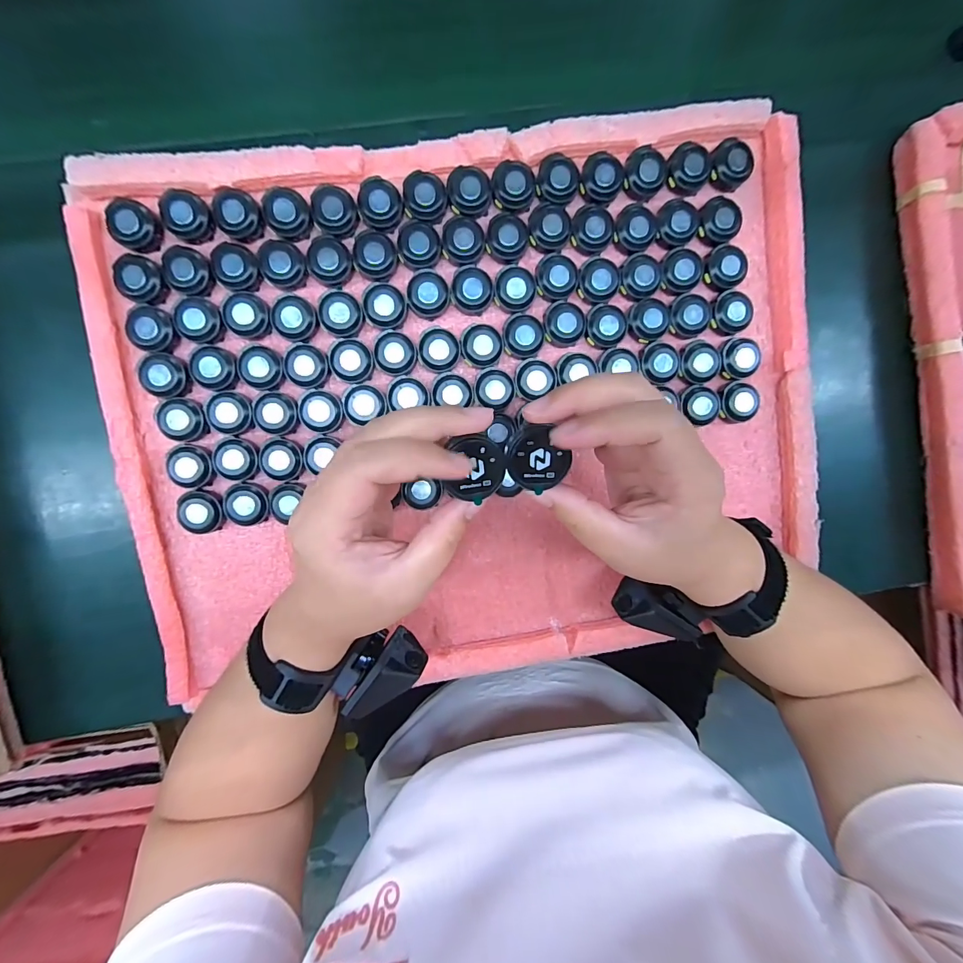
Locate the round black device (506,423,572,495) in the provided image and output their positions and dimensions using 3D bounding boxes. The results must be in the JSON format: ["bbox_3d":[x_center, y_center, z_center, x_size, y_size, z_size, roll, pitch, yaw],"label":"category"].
[{"bbox_3d":[0.024,-0.010,0.185,0.026,0.005,0.029,-42,98,2],"label":"round black device"}]

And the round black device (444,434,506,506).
[{"bbox_3d":[-0.002,-0.005,0.181,0.025,0.005,0.029,15,96,-6],"label":"round black device"}]

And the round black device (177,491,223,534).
[{"bbox_3d":[-0.193,0.021,0.287,0.030,0.013,0.028,0,97,-4],"label":"round black device"}]

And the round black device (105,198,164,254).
[{"bbox_3d":[-0.225,-0.166,0.267,0.031,0.010,0.027,43,92,-8],"label":"round black device"}]

